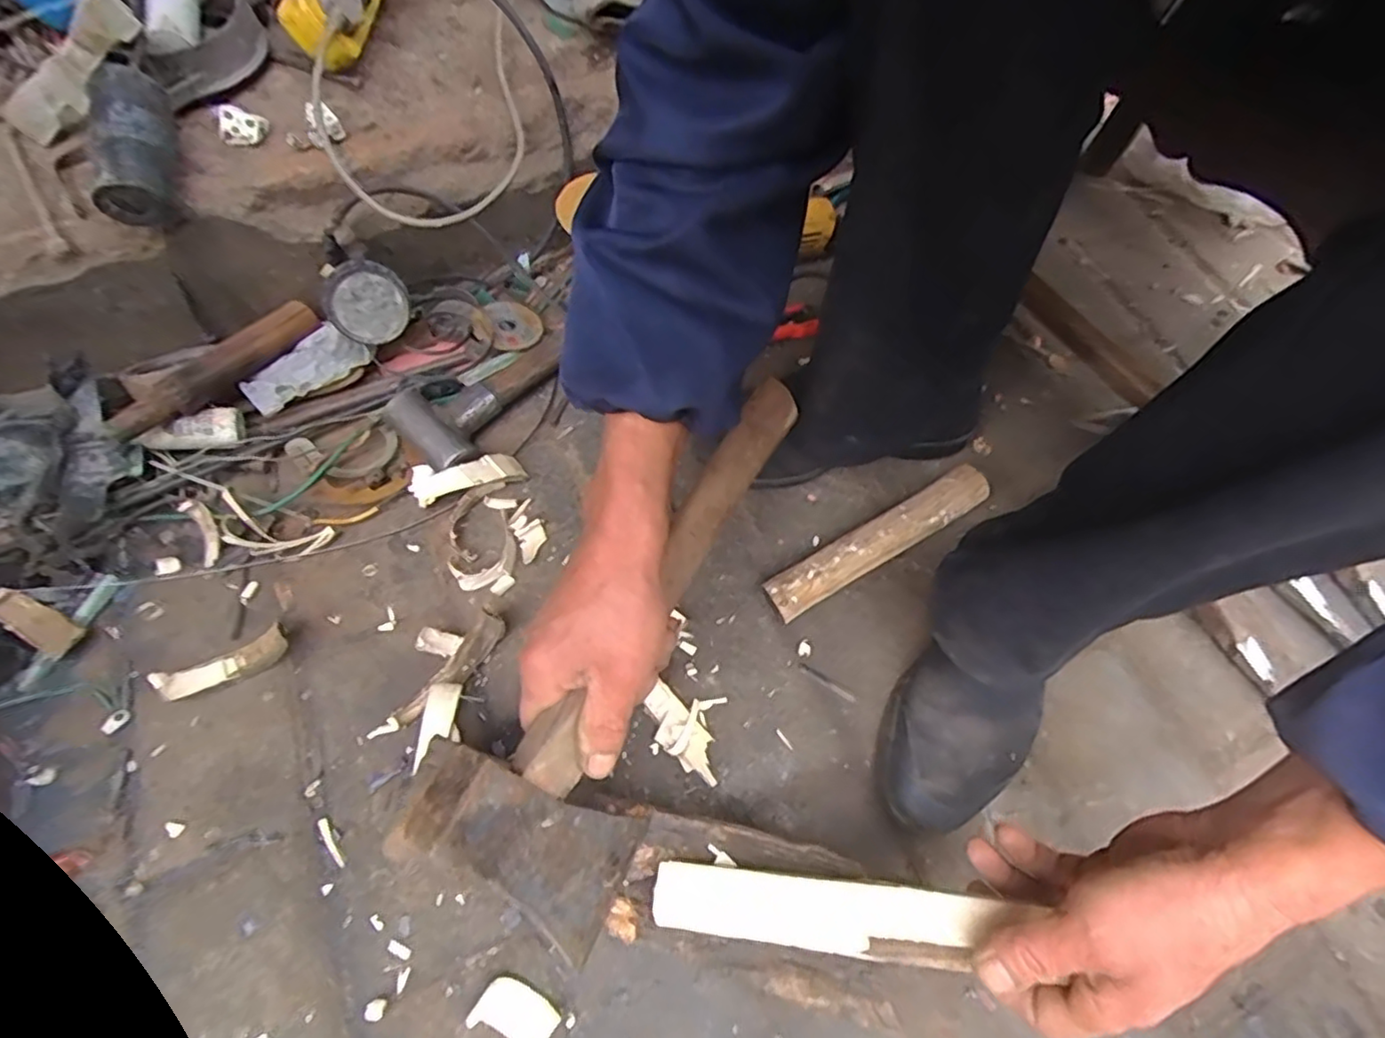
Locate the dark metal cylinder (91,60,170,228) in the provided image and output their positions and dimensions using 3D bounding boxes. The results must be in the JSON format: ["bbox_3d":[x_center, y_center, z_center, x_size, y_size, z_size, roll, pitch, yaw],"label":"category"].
[{"bbox_3d":[-0.440,-0.298,0.507,0.044,0.045,0.126,-8,81,-6],"label":"dark metal cylinder"}]

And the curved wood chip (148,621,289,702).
[{"bbox_3d":[-0.354,0.109,0.494,0.095,0.035,0.024,-23,68,-13],"label":"curved wood chip"}]

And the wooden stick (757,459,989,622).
[{"bbox_3d":[0.159,0.021,0.555,0.222,0.040,0.038,-30,69,-15],"label":"wooden stick"}]

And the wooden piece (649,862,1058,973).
[{"bbox_3d":[0.073,0.219,0.359,0.191,0.013,0.036,-3,64,14],"label":"wooden piece"}]

